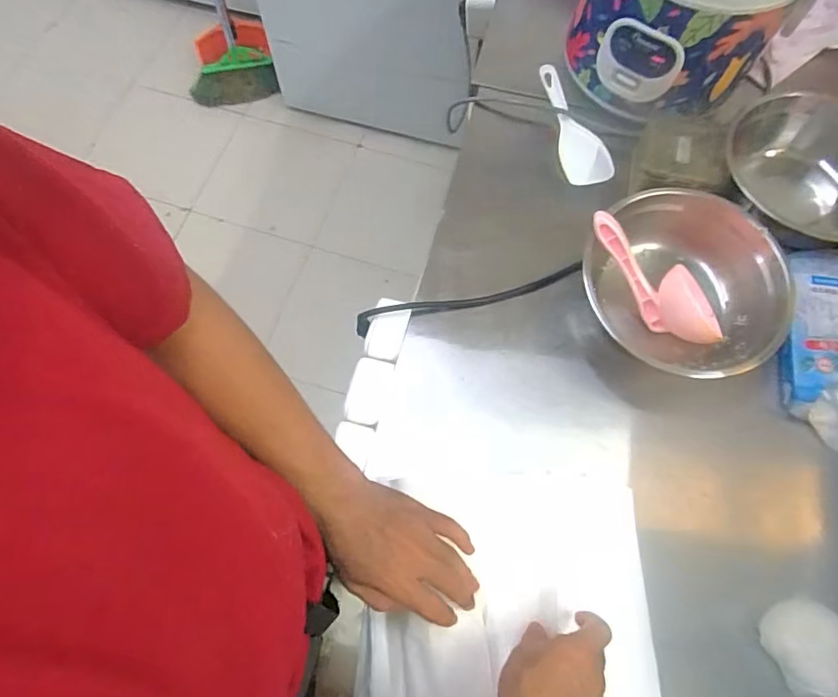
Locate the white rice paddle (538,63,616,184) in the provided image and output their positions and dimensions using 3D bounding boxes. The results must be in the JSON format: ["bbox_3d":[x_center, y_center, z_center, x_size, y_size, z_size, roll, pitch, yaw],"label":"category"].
[{"bbox_3d":[0.224,-0.318,0.759,0.068,0.033,0.187,-8,69,-4],"label":"white rice paddle"}]

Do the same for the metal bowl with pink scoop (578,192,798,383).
[{"bbox_3d":[0.310,-0.071,0.635,0.214,0.094,0.226,-6,69,-3],"label":"metal bowl with pink scoop"}]

